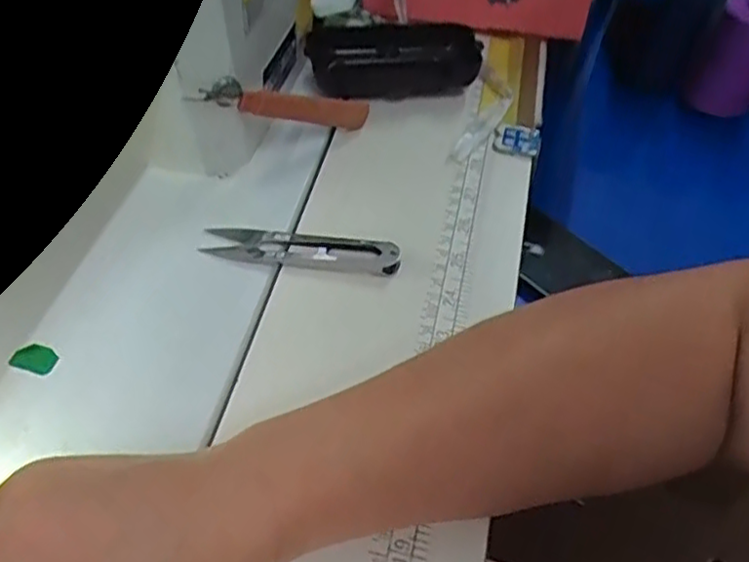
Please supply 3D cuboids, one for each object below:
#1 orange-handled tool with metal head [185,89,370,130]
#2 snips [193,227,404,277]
[{"bbox_3d":[-0.049,-0.099,0.383,0.022,0.020,0.116,42,30,26],"label":"orange-handled tool with metal head"},{"bbox_3d":[-0.038,-0.018,0.358,0.101,0.010,0.022,7,51,1],"label":"snips"}]

